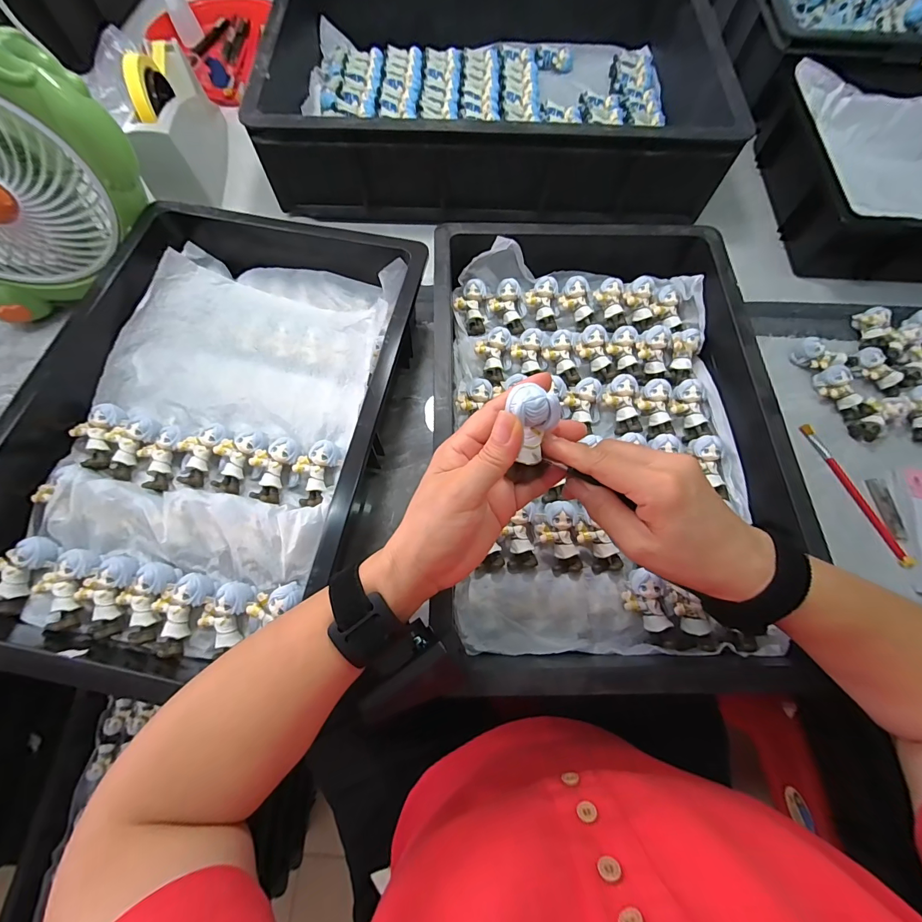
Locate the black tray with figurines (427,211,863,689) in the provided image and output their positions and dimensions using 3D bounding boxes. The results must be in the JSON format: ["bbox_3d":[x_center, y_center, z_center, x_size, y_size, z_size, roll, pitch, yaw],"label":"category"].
[{"bbox_3d":[0.132,-0.038,0.387,0.310,0.071,0.472,0,70,-2],"label":"black tray with figurines"}]

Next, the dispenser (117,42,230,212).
[{"bbox_3d":[-0.385,-0.461,0.522,0.073,0.103,0.216,-6,70,-4],"label":"dispenser"}]

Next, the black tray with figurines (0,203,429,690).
[{"bbox_3d":[-0.235,-0.060,0.393,0.326,0.083,0.484,11,70,2],"label":"black tray with figurines"}]

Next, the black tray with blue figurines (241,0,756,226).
[{"bbox_3d":[0.045,-0.540,0.566,0.576,0.125,0.400,2,70,-1],"label":"black tray with blue figurines"}]

